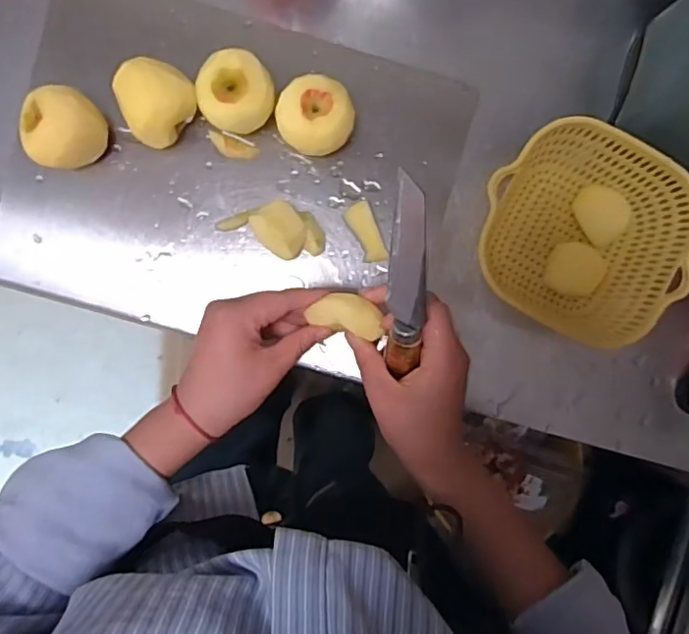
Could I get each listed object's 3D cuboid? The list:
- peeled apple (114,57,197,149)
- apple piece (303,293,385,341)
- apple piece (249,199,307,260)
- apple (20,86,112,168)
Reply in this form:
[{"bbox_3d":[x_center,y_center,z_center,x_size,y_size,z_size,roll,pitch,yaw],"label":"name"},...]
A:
[{"bbox_3d":[-0.166,-0.187,0.495,0.063,0.065,0.063,0,94,-2],"label":"peeled apple"},{"bbox_3d":[0.000,-0.001,0.380,0.054,0.011,0.024,9,93,14],"label":"apple piece"},{"bbox_3d":[-0.058,-0.079,0.515,0.041,0.027,0.051,-43,94,1],"label":"apple piece"},{"bbox_3d":[-0.241,-0.161,0.493,0.063,0.063,0.057,-43,94,1],"label":"apple"}]

